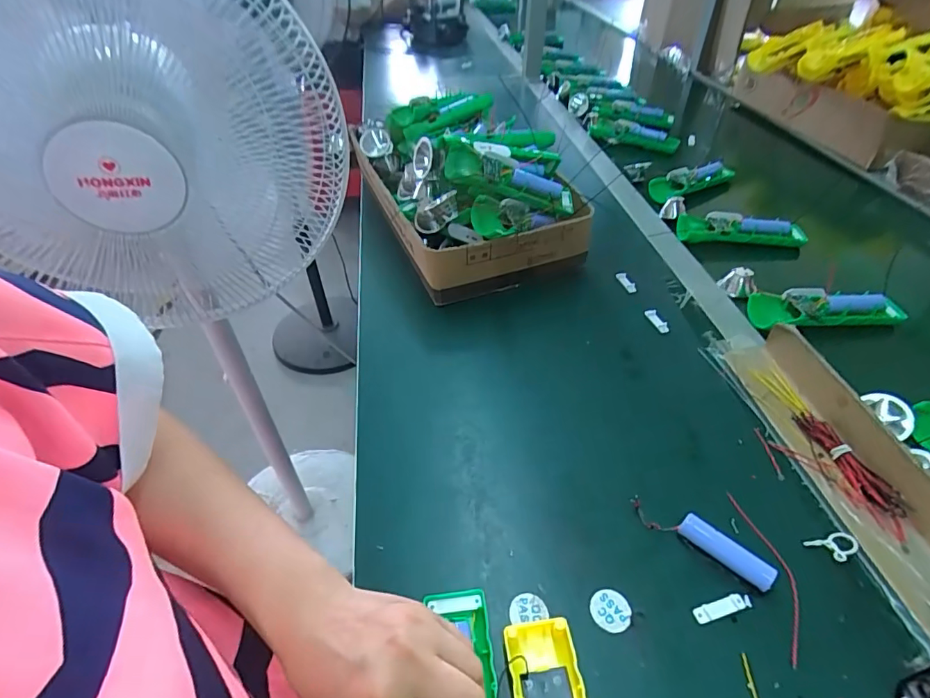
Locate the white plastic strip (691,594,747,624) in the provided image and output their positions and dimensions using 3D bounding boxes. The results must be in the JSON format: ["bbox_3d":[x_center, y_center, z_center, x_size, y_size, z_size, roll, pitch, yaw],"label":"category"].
[{"bbox_3d":[0.176,0.179,0.340,0.038,0.004,0.010,-12,44,-11],"label":"white plastic strip"}]

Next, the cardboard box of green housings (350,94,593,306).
[{"bbox_3d":[-0.006,-0.245,0.685,0.231,0.136,0.369,-14,44,-13],"label":"cardboard box of green housings"}]

